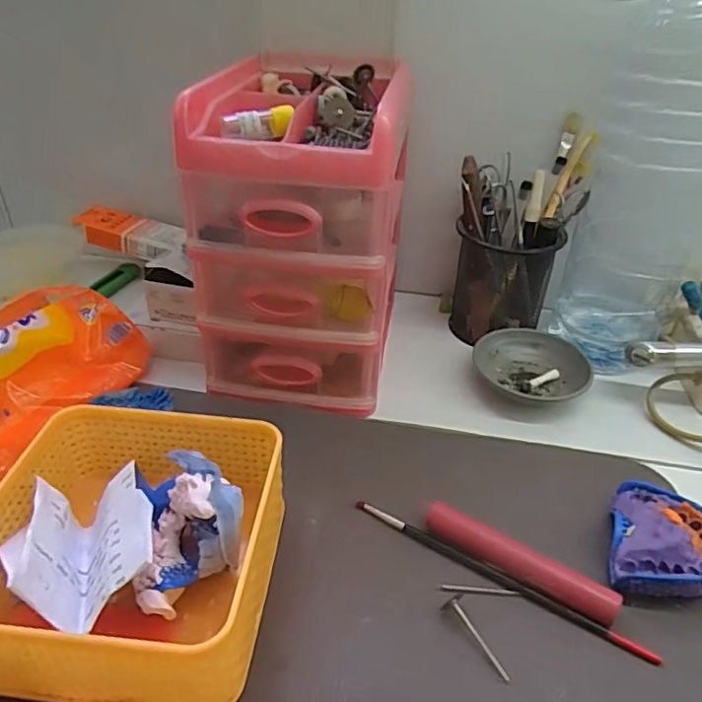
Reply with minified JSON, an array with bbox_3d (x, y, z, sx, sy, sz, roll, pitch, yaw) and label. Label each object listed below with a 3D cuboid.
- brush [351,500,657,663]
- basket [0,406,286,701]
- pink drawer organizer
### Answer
[{"bbox_3d":[0.078,0.122,0.317,0.169,0.004,0.007,22,40,25],"label":"brush"},{"bbox_3d":[-0.107,0.097,0.289,0.130,0.066,0.137,4,36,2],"label":"basket"},{"bbox_3d":[-0.032,-0.087,0.434,0.128,0.205,0.159,7,36,6],"label":"pink drawer organizer"}]

